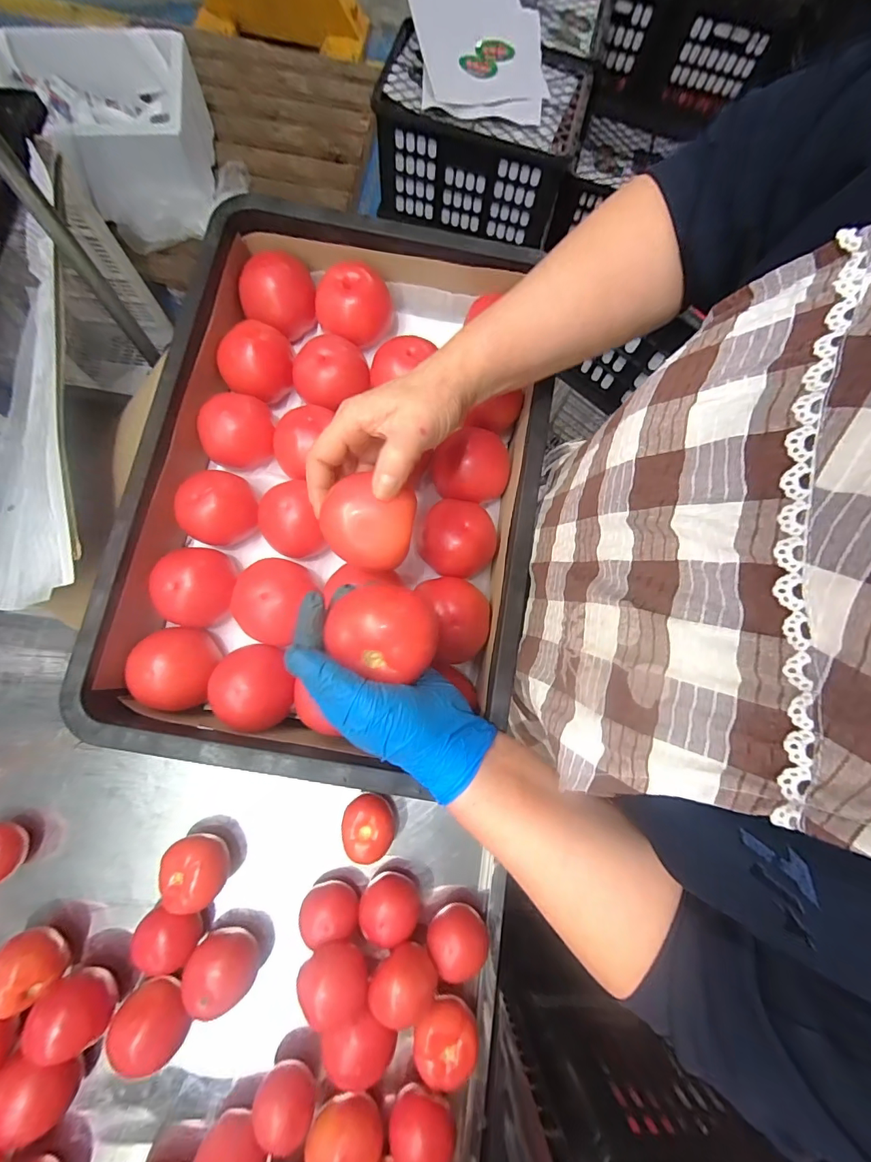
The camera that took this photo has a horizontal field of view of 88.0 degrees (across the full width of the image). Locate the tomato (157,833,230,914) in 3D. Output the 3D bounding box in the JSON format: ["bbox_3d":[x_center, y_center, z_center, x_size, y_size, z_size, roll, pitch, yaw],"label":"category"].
[{"bbox_3d":[-0.269,0.325,0.512,0.061,0.064,0.071,-18,77,-4],"label":"tomato"}]

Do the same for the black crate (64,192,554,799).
[{"bbox_3d":[-0.084,-0.089,0.407,0.338,0.079,0.483,9,77,2],"label":"black crate"}]

